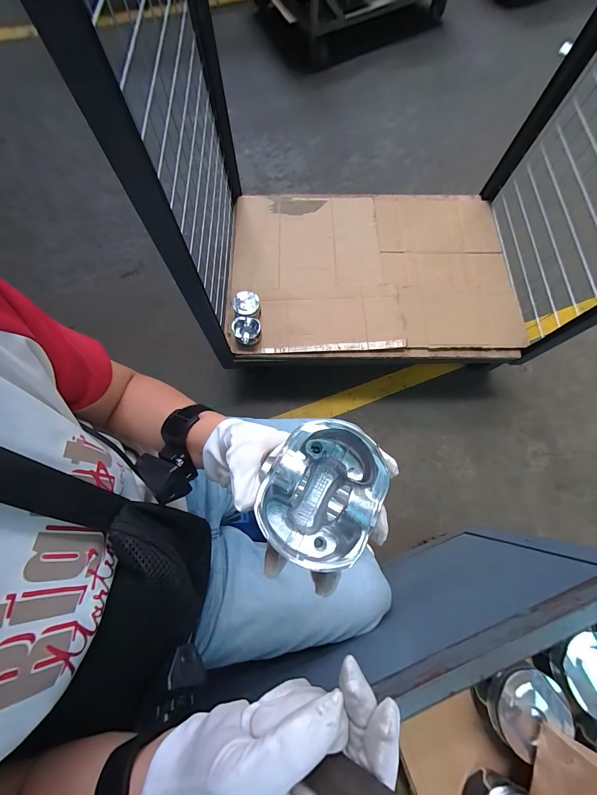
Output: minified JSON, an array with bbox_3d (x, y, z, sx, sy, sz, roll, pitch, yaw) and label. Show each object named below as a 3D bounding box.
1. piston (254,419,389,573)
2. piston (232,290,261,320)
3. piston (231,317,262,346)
[{"bbox_3d":[0.018,0.063,0.198,0.076,0.048,0.090,29,74,7],"label":"piston"},{"bbox_3d":[-0.167,-0.293,0.992,0.086,0.065,0.089,-5,72,-2],"label":"piston"},{"bbox_3d":[-0.163,-0.211,0.973,0.089,0.058,0.079,-1,73,-2],"label":"piston"}]

